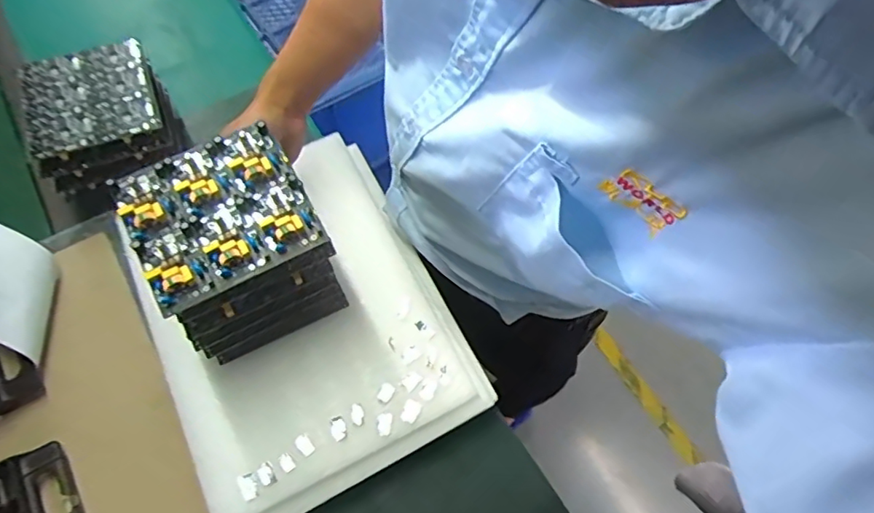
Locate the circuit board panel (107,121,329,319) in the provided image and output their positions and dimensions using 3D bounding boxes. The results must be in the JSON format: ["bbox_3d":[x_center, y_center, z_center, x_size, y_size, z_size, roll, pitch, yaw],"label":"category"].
[{"bbox_3d":[-0.182,-0.037,0.465,0.138,0.025,0.125,-26,67,-13],"label":"circuit board panel"}]

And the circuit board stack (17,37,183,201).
[{"bbox_3d":[-0.379,-0.159,0.641,0.133,0.098,0.136,-24,66,-12],"label":"circuit board stack"}]

